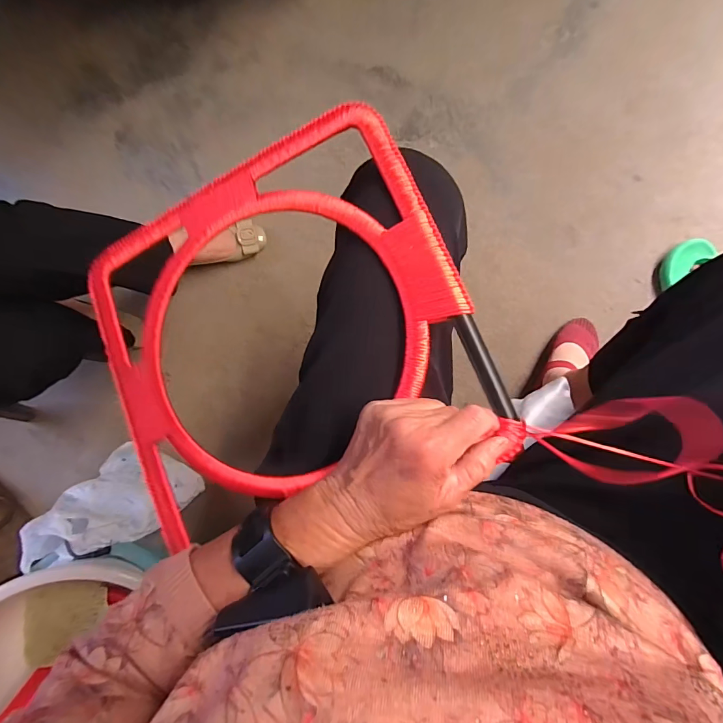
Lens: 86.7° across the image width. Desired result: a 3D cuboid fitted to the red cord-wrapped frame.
[{"bbox_3d":[-0.082,-0.028,0.341,0.336,0.019,0.309,-23,83,11],"label":"red cord-wrapped frame"}]

